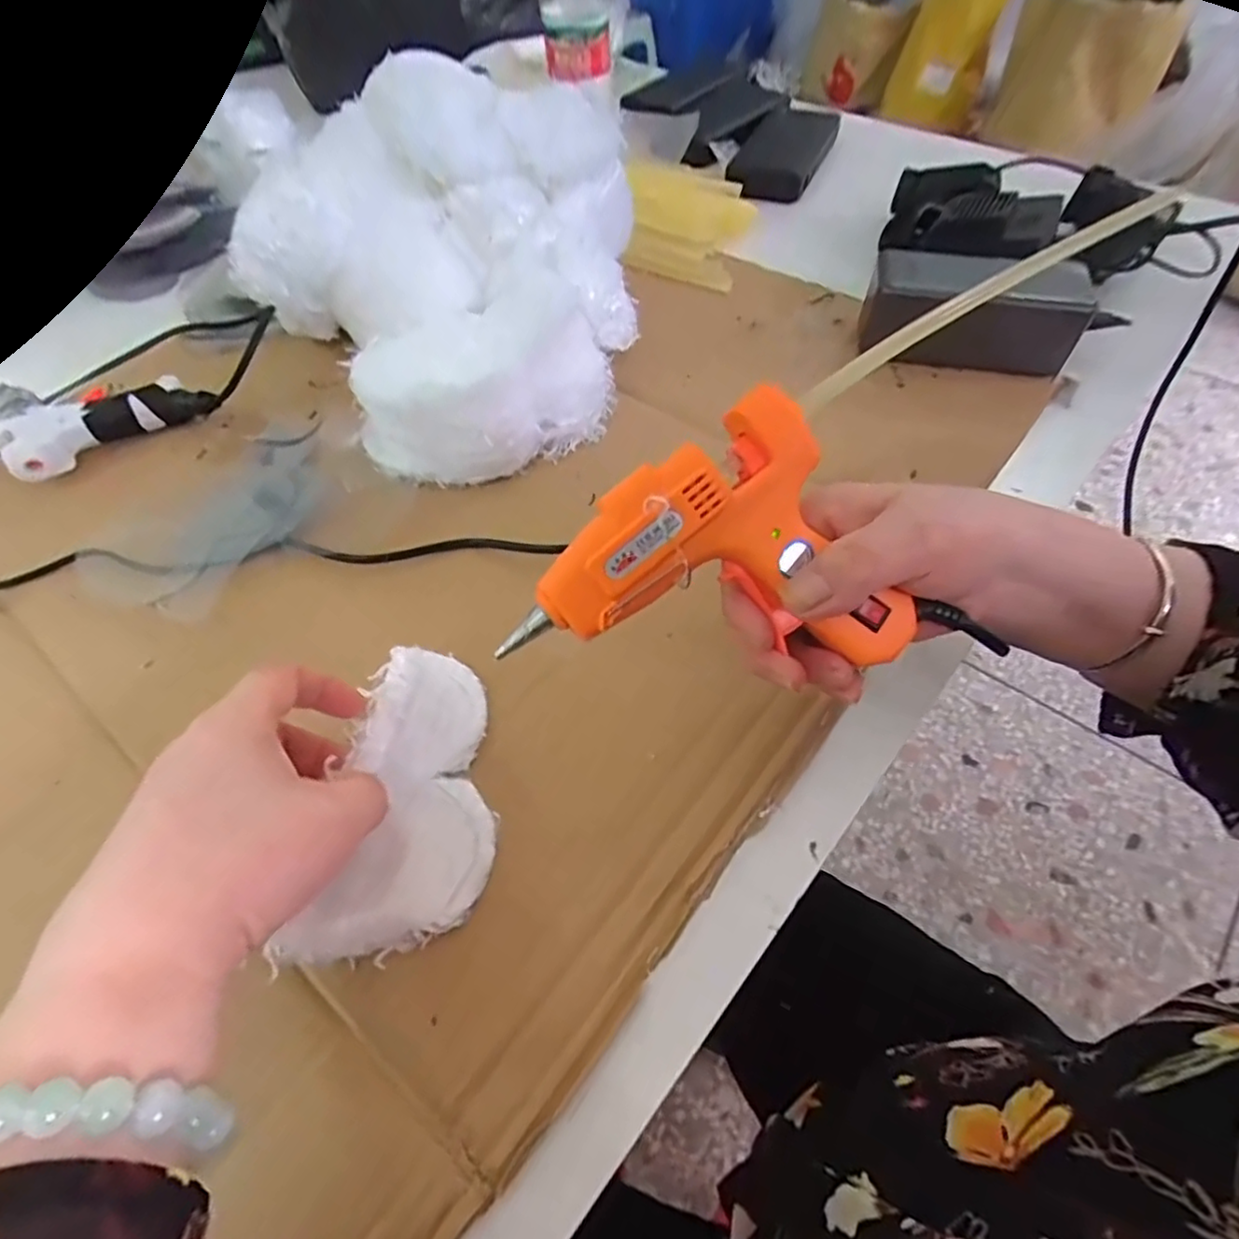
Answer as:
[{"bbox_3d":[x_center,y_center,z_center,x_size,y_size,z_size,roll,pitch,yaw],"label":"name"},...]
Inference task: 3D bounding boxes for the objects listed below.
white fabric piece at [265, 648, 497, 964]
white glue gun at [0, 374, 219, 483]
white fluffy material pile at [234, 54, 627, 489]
[{"bbox_3d":[-0.090,0.071,0.275,0.069,0.013,0.129,6,55,-17],"label":"white fabric piece"},{"bbox_3d":[-0.347,-0.145,0.430,0.119,0.030,0.095,-34,60,-17],"label":"white glue gun"},{"bbox_3d":[-0.096,-0.235,0.418,0.245,0.123,0.259,-32,59,-16],"label":"white fluffy material pile"}]

